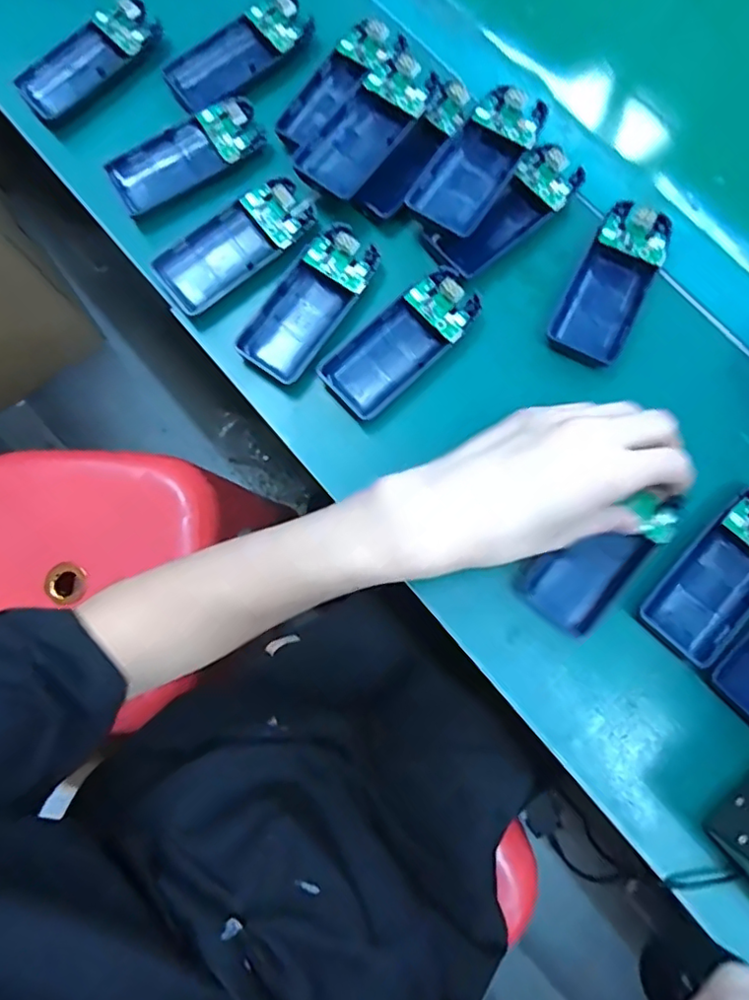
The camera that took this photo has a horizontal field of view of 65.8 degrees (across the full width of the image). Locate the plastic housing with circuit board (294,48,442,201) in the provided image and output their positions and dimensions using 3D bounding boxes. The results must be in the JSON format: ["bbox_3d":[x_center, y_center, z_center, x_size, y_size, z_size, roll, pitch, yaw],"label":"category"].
[{"bbox_3d":[-0.002,-0.232,0.358,0.044,0.028,0.099,37,80,7],"label":"plastic housing with circuit board"}]

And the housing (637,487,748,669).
[{"bbox_3d":[0.193,0.040,0.316,0.046,0.018,0.099,42,81,8],"label":"housing"}]

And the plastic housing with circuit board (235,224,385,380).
[{"bbox_3d":[-0.039,-0.123,0.352,0.045,0.015,0.101,33,80,7],"label":"plastic housing with circuit board"}]

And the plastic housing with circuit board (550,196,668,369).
[{"bbox_3d":[0.145,-0.133,0.356,0.043,0.021,0.104,27,79,6],"label":"plastic housing with circuit board"}]

